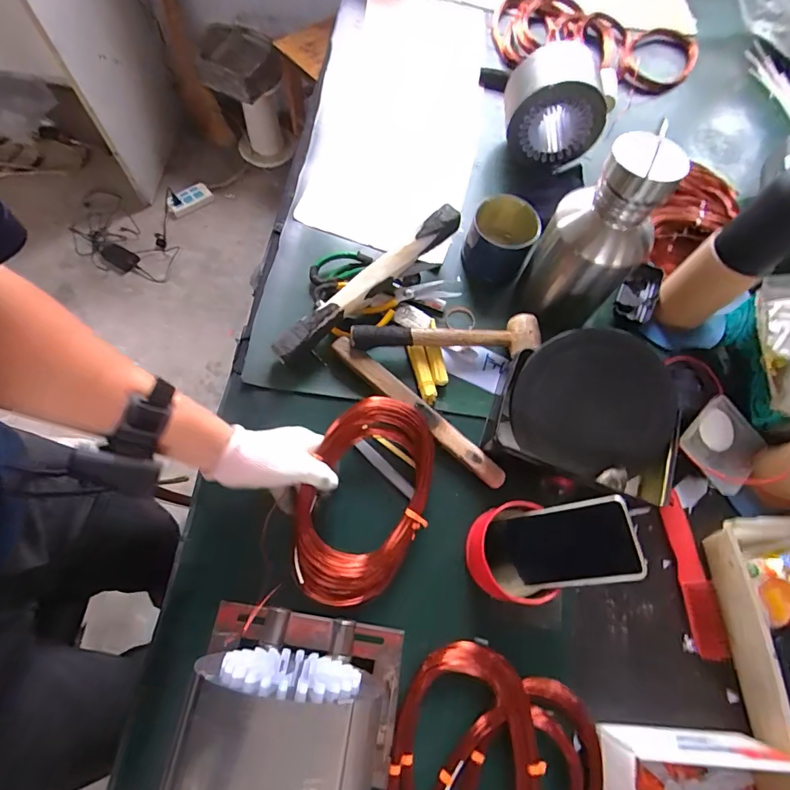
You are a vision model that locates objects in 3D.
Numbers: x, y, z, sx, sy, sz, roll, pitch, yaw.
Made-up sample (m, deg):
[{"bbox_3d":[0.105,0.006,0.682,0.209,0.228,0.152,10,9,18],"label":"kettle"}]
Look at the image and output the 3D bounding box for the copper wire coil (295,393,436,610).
[{"bbox_3d":[-0.034,0.122,0.517,0.147,0.052,0.229,6,68,-1],"label":"copper wire coil"}]

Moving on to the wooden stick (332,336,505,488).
[{"bbox_3d":[0.028,0.021,0.570,0.279,0.033,0.029,39,72,12],"label":"wooden stick"}]

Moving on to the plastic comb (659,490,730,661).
[{"bbox_3d":[0.367,0.220,0.536,0.036,0.013,0.183,-4,69,-5],"label":"plastic comb"}]

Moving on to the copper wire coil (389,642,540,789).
[{"bbox_3d":[0.070,0.375,0.431,0.145,0.025,0.218,3,68,-2],"label":"copper wire coil"}]

